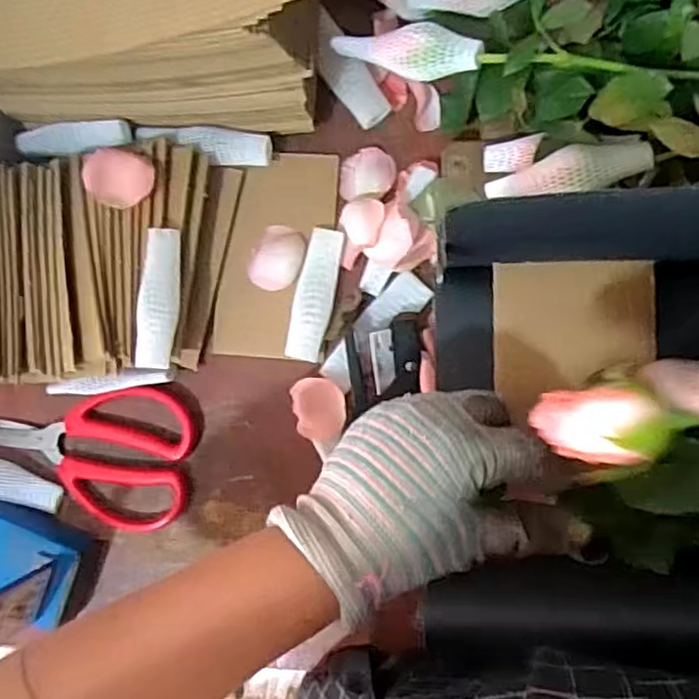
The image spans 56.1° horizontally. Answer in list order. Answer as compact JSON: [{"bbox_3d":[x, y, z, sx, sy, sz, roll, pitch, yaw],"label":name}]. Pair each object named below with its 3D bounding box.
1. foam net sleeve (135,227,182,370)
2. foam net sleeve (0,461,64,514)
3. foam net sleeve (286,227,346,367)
[{"bbox_3d":[-0.123,-0.033,0.417,0.022,0.012,0.088,5,91,7],"label":"foam net sleeve"},{"bbox_3d":[-0.249,0.094,0.466,0.084,0.015,0.021,19,92,7],"label":"foam net sleeve"},{"bbox_3d":[-0.023,-0.036,0.434,0.025,0.008,0.087,11,91,7],"label":"foam net sleeve"}]

